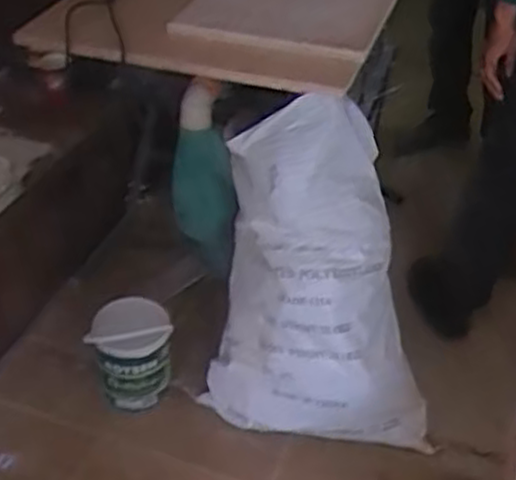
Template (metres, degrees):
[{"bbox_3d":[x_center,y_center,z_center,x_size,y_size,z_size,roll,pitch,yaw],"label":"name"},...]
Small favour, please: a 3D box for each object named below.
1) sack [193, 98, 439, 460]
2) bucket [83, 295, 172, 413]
[{"bbox_3d":[0.146,0.107,1.621,0.484,0.678,0.274,10,39,10],"label":"sack"},{"bbox_3d":[-0.292,0.262,1.808,0.173,0.233,0.170,1,38,-1],"label":"bucket"}]

